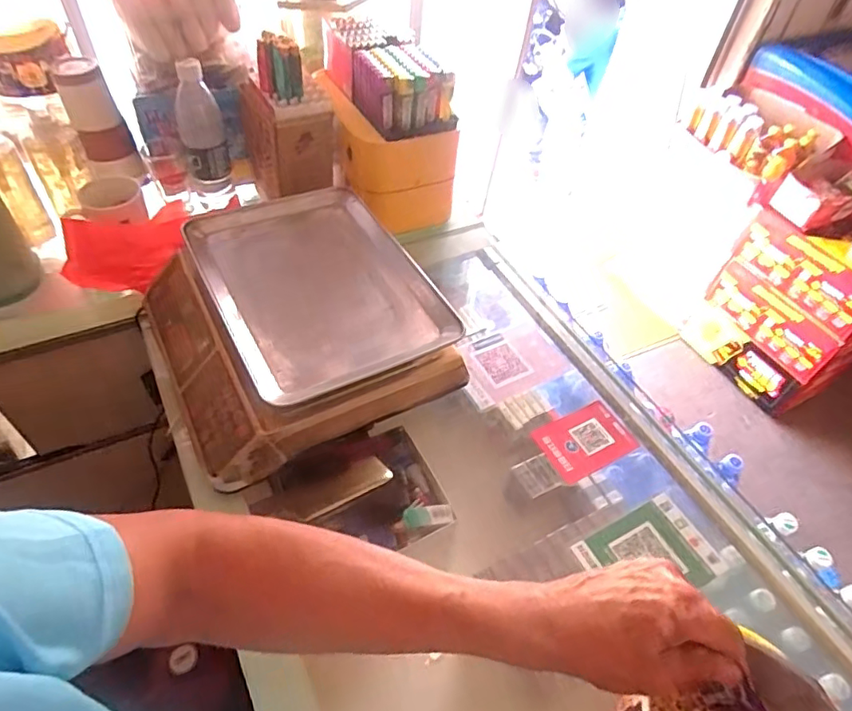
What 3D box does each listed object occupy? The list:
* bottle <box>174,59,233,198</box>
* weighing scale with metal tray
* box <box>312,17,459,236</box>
[{"bbox_3d":[-0.344,-0.350,0.848,0.062,0.199,0.078,-13,53,-17],"label":"bottle"},{"bbox_3d":[-0.159,-0.047,0.674,0.304,0.097,0.331,-22,56,-22],"label":"weighing scale with metal tray"},{"bbox_3d":[-0.061,-0.378,0.909,0.199,0.261,0.243,-1,50,-7],"label":"box"}]

